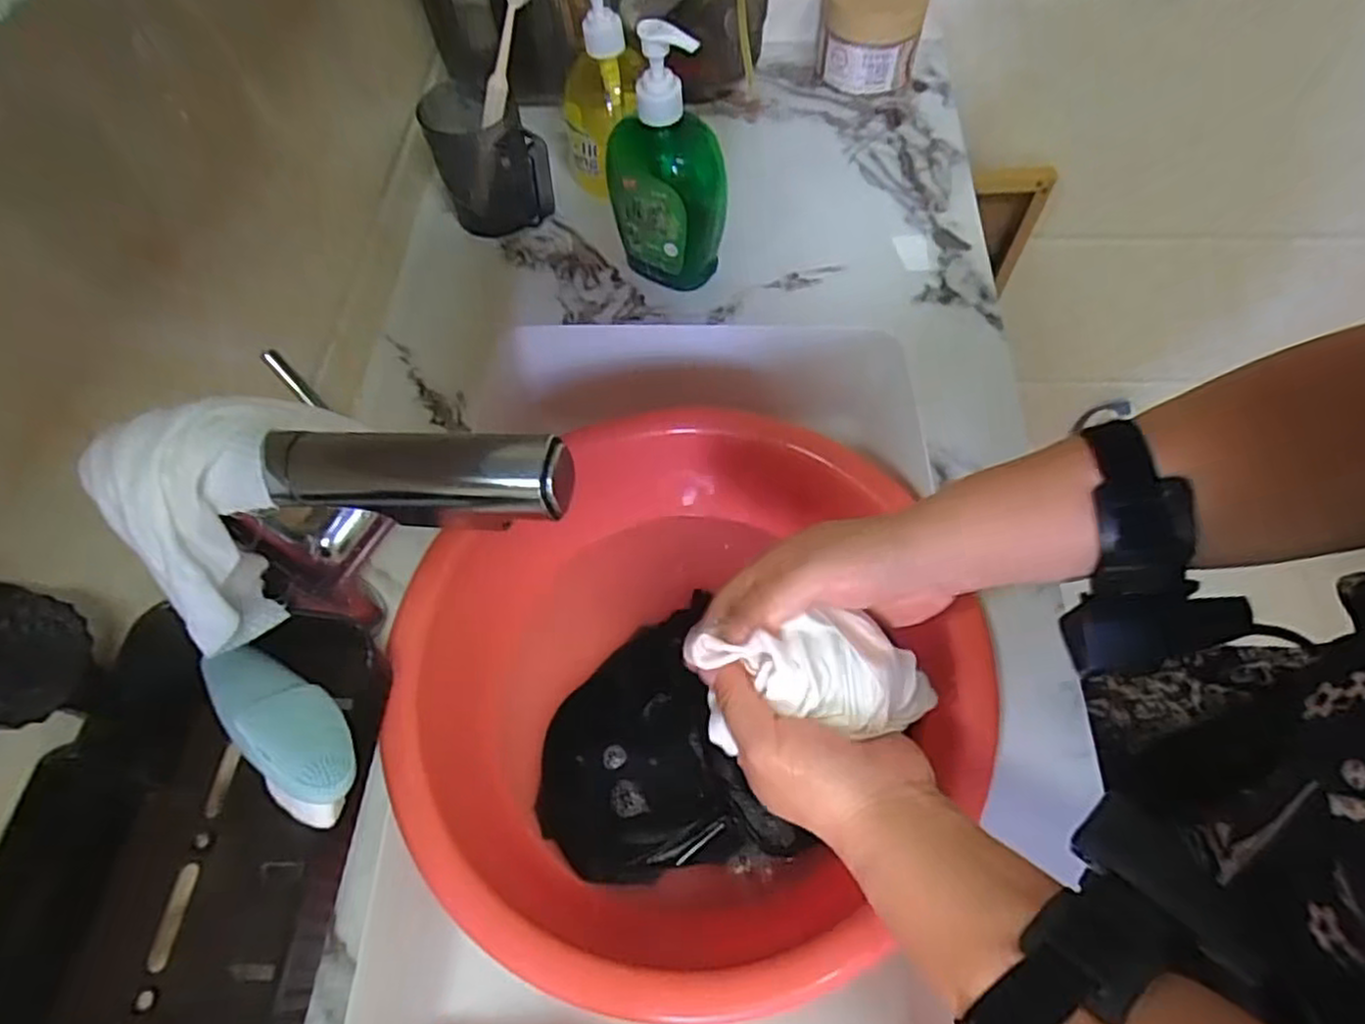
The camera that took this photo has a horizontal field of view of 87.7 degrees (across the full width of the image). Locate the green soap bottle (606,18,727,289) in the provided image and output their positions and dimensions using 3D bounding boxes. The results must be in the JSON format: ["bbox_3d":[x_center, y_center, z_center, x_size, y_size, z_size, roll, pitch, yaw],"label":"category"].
[{"bbox_3d":[-0.010,-0.242,0.514,0.084,0.186,0.052,-6,61,-1],"label":"green soap bottle"}]

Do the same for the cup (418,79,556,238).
[{"bbox_3d":[-0.163,-0.292,0.604,0.084,0.098,0.088,-21,63,-9],"label":"cup"}]

